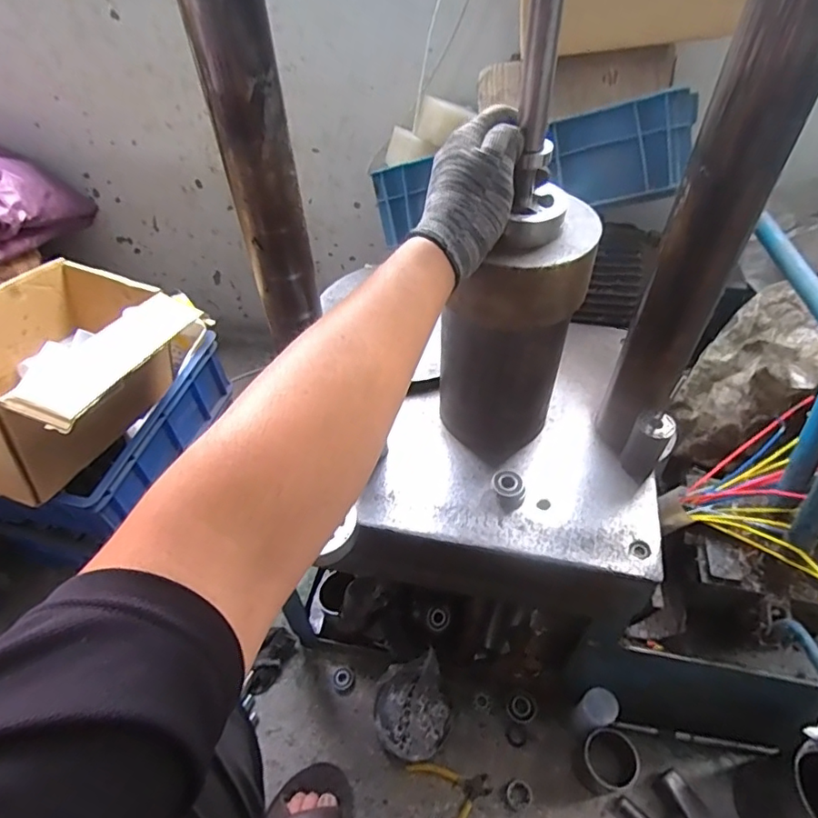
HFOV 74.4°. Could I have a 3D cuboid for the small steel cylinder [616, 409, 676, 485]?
[{"bbox_3d":[0.256,0.039,0.583,0.037,0.079,0.040,23,53,21],"label":"small steel cylinder"}]

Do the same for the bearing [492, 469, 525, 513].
[{"bbox_3d":[0.109,0.087,0.587,0.031,0.027,0.036,-28,53,-21],"label":"bearing"}]

